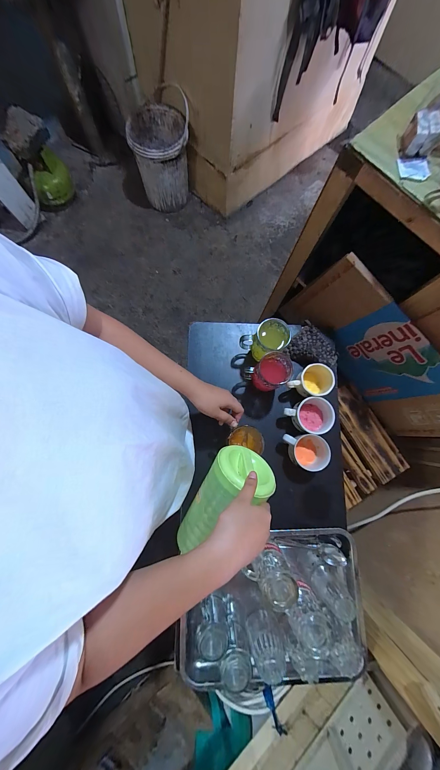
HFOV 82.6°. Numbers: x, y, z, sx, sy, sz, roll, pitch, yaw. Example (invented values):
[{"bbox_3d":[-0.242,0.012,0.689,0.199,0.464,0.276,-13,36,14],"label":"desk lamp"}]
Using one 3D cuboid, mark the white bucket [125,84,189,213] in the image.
[{"bbox_3d":[-0.310,-1.221,1.380,0.304,0.403,0.307,-4,79,-2],"label":"white bucket"}]

